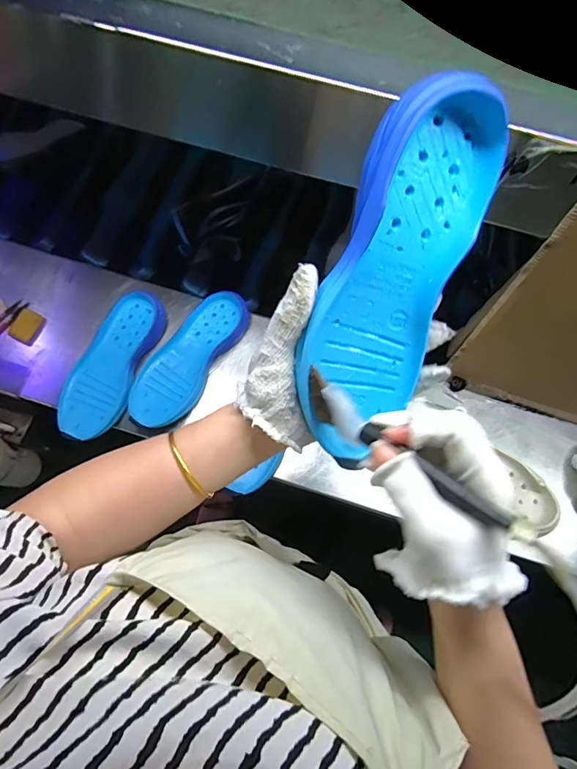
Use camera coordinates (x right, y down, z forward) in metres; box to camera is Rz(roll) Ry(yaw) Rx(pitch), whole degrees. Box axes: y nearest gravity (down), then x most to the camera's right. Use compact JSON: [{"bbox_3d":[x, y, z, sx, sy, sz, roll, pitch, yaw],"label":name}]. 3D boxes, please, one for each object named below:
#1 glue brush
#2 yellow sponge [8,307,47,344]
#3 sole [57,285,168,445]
[{"bbox_3d":[0.066,0.039,0.285,0.147,0.030,0.019,34,73,34],"label":"glue brush"},{"bbox_3d":[-0.408,-0.090,0.720,0.047,0.012,0.053,25,71,7],"label":"yellow sponge"},{"bbox_3d":[-0.261,-0.030,0.686,0.096,0.029,0.235,27,71,8],"label":"sole"}]

